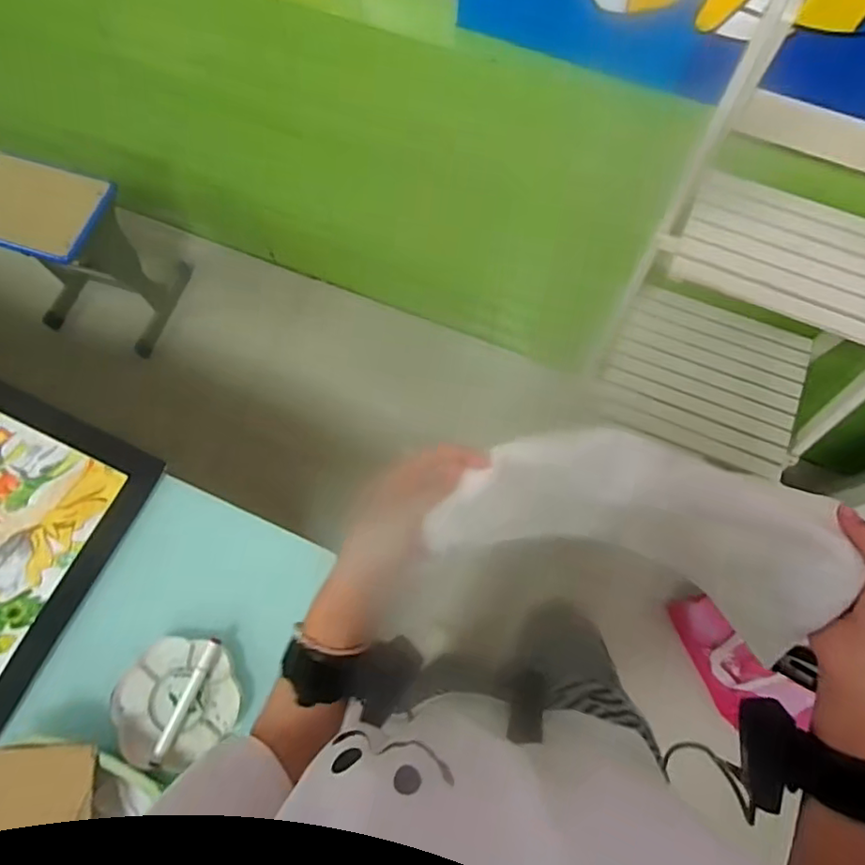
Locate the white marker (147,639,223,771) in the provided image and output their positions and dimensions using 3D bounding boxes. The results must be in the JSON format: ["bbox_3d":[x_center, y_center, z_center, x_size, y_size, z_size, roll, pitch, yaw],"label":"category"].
[{"bbox_3d":[-0.318,0.345,0.744,0.018,0.015,0.161,23,73,7],"label":"white marker"}]

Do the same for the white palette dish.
[{"bbox_3d":[-0.336,0.352,0.754,0.154,0.020,0.153,-23,73,-7],"label":"white palette dish"}]

